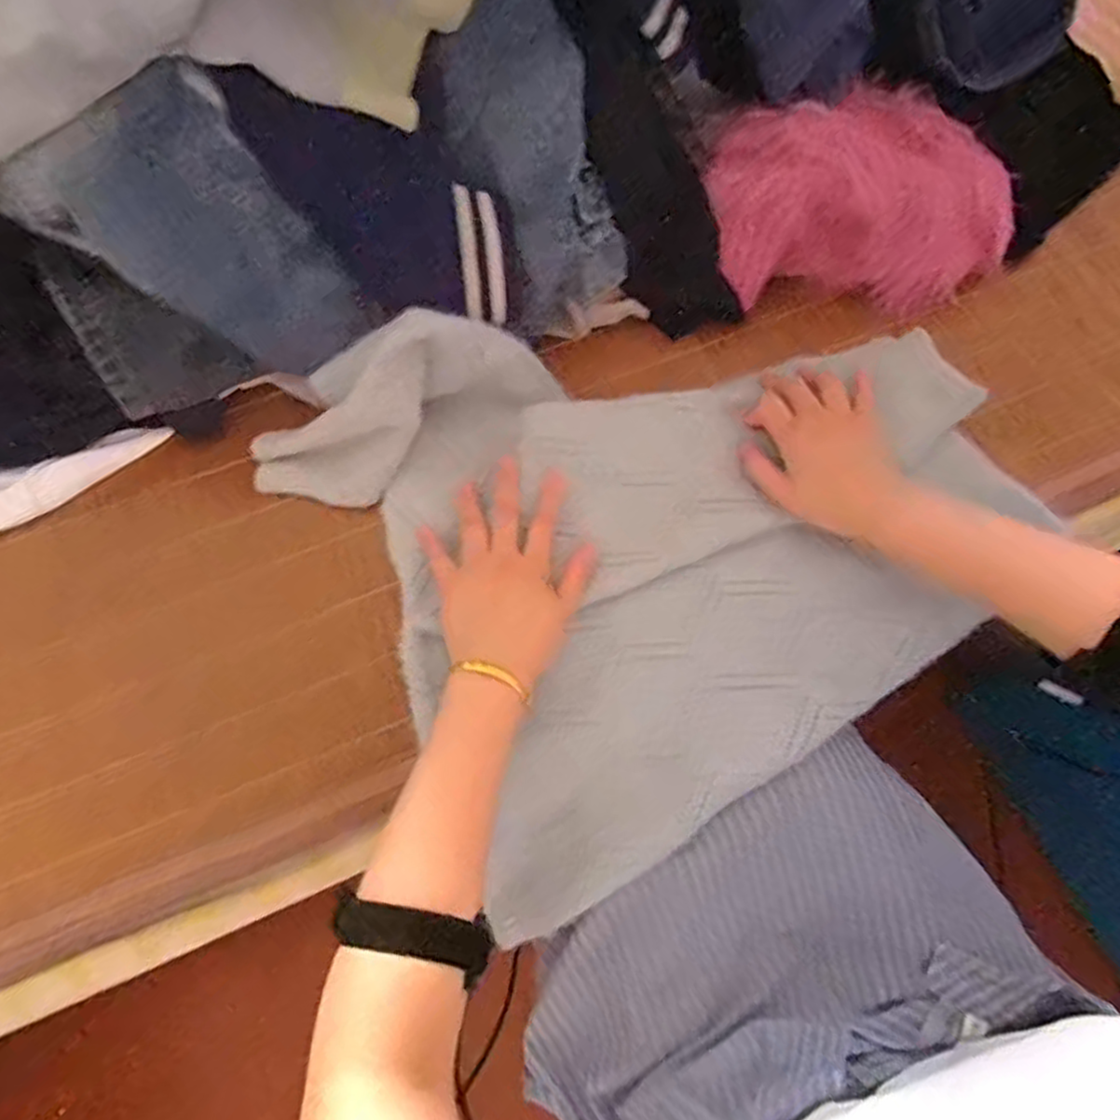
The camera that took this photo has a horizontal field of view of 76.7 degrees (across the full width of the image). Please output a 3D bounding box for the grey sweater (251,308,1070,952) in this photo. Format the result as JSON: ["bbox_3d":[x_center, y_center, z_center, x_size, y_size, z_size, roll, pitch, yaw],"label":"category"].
[{"bbox_3d":[0.075,-0.040,0.503,0.460,0.073,0.388,-27,72,-9],"label":"grey sweater"}]

